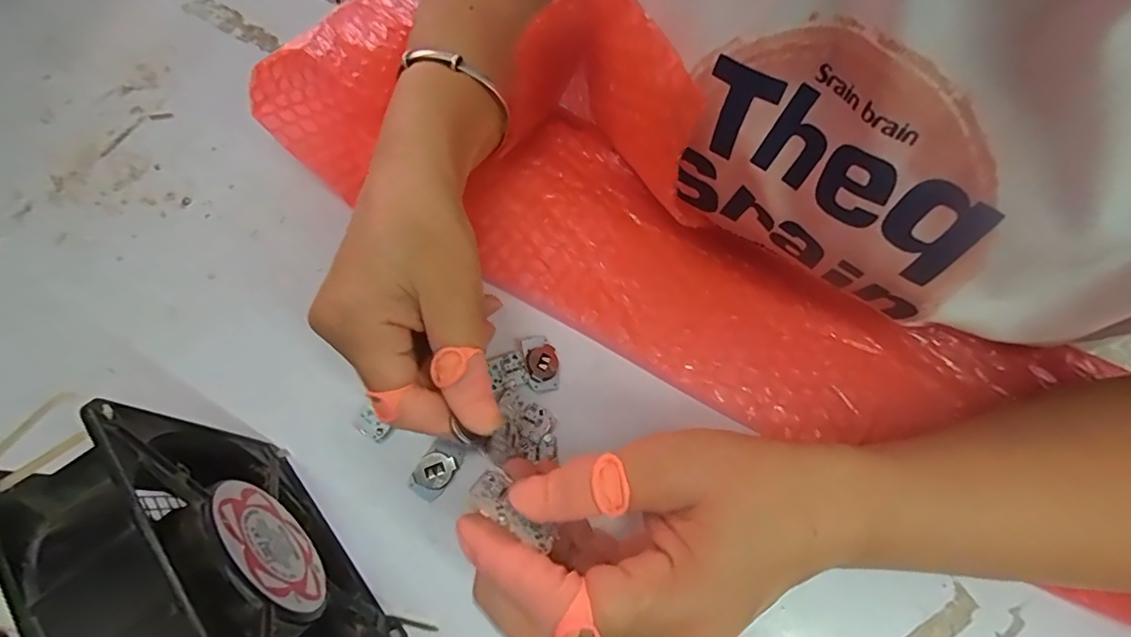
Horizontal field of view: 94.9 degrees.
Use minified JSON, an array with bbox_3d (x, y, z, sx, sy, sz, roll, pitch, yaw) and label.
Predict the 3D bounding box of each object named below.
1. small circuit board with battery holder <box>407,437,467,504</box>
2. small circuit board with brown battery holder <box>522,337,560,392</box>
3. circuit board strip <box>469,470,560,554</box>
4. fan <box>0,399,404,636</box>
[{"bbox_3d":[-0.066,0.076,0.264,0.018,0.004,0.032,34,82,-2],"label":"small circuit board with battery holder"},{"bbox_3d":[-0.013,0.023,0.278,0.017,0.004,0.030,-12,70,-4],"label":"small circuit board with brown battery holder"},{"bbox_3d":[-0.020,0.073,0.199,0.038,0.018,0.004,35,108,20],"label":"circuit board strip"},{"bbox_3d":[-0.126,0.097,0.196,0.043,0.122,0.122,-39,74,-12],"label":"fan"}]

